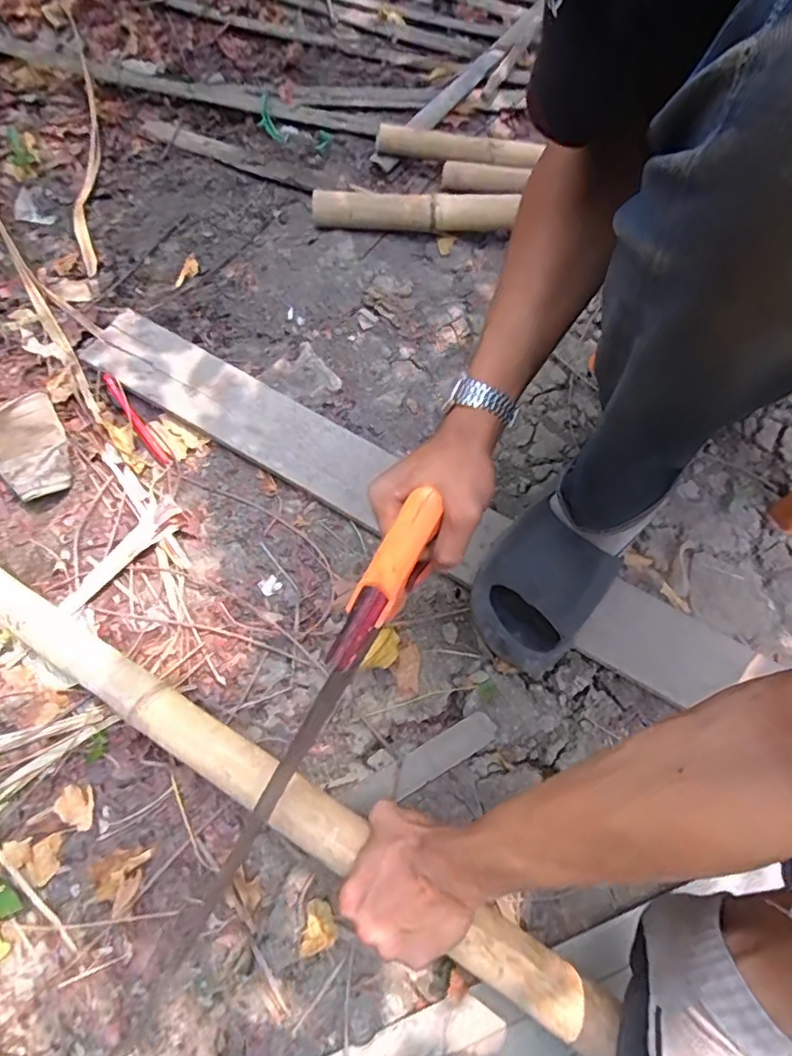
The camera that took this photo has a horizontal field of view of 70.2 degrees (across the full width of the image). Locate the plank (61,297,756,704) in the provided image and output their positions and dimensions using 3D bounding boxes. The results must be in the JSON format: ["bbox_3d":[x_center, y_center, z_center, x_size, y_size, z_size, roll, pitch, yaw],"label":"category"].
[{"bbox_3d":[-0.007,-0.044,0.666,0.848,0.037,0.099,29,69,13],"label":"plank"}]

